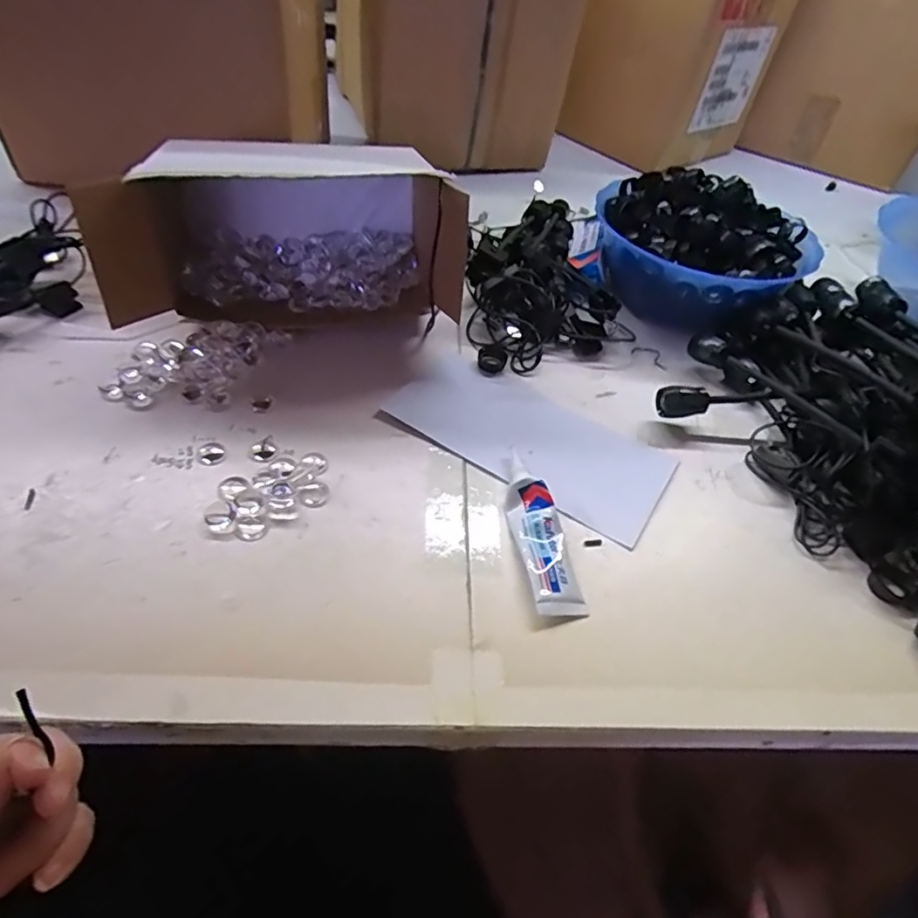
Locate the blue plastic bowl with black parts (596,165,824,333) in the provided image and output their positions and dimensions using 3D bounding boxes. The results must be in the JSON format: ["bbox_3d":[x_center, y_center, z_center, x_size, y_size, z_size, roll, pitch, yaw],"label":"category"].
[{"bbox_3d":[0.273,-0.232,0.655,0.204,0.100,0.198,5,47,-5],"label":"blue plastic bowl with black parts"}]

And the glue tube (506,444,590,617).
[{"bbox_3d":[0.058,0.050,0.425,0.036,0.021,0.131,-4,48,-12],"label":"glue tube"}]

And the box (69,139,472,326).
[{"bbox_3d":[-0.166,-0.225,0.559,0.310,0.133,0.237,0,47,-10],"label":"box"}]

